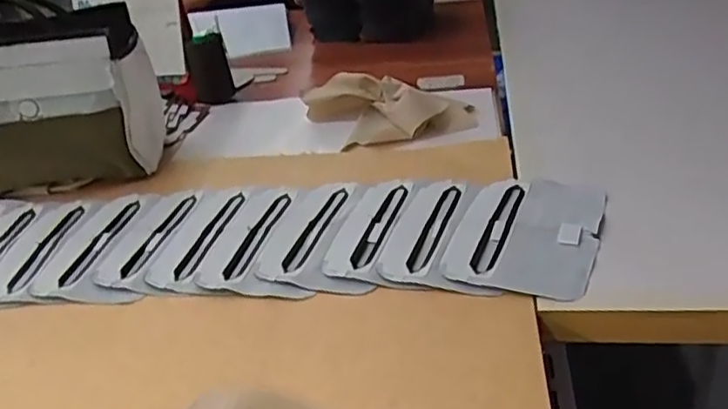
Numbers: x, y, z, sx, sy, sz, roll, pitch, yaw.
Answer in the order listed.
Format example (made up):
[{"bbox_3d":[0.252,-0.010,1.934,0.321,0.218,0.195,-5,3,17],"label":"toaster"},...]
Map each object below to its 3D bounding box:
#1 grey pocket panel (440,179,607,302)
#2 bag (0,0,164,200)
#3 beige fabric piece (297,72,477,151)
[{"bbox_3d":[0.160,0.026,0.641,0.140,0.020,0.194,7,32,22],"label":"grey pocket panel"},{"bbox_3d":[-0.391,-0.130,0.798,0.244,0.211,0.129,-10,30,-5],"label":"bag"},{"bbox_3d":[0.036,-0.145,0.912,0.219,0.054,0.155,-12,30,-10],"label":"beige fabric piece"}]

